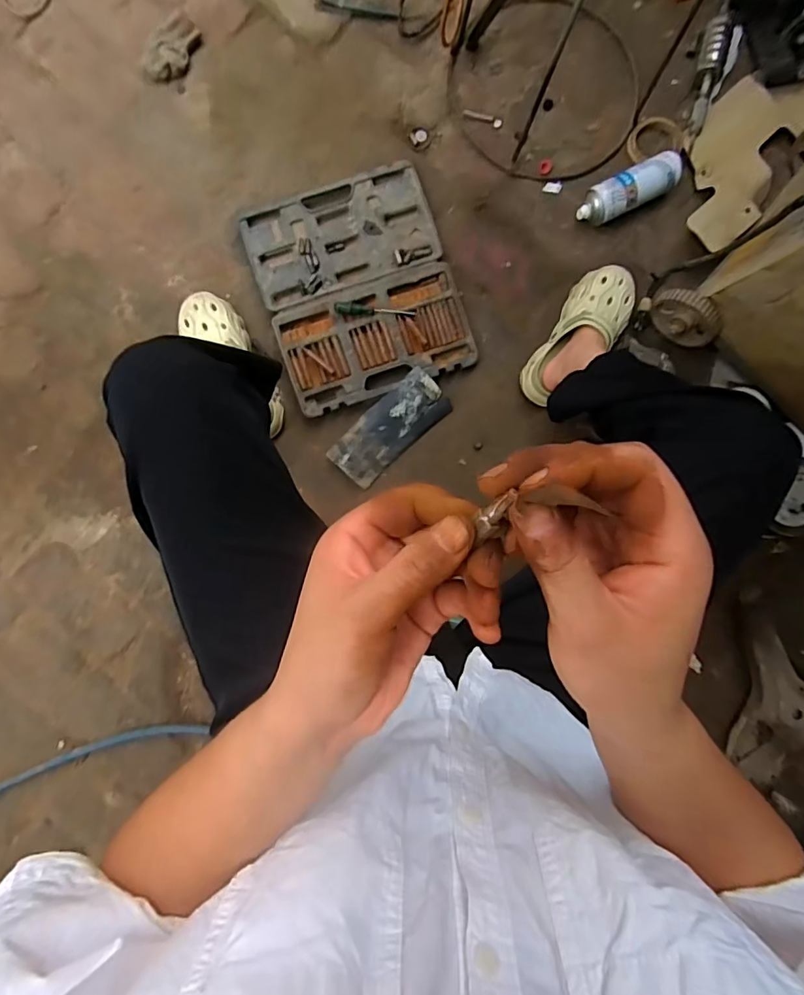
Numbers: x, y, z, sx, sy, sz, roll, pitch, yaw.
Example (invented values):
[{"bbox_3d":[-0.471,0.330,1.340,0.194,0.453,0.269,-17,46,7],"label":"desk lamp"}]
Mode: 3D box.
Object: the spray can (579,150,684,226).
[{"bbox_3d":[0.413,-0.557,0.926,0.183,0.061,0.066,-26,90,0],"label":"spray can"}]

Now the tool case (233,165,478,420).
[{"bbox_3d":[-0.077,-0.377,0.925,0.336,0.032,0.375,-19,89,0],"label":"tool case"}]

